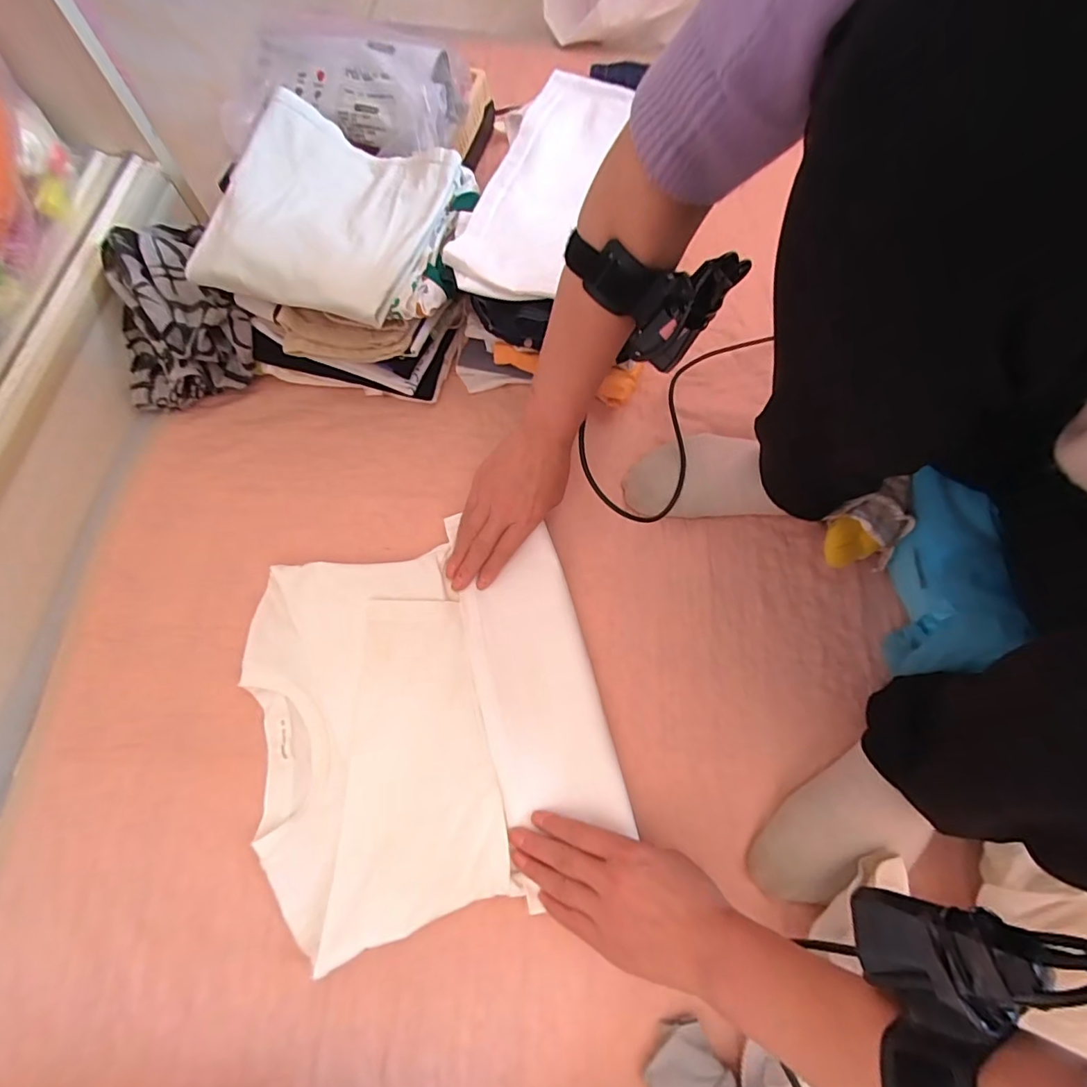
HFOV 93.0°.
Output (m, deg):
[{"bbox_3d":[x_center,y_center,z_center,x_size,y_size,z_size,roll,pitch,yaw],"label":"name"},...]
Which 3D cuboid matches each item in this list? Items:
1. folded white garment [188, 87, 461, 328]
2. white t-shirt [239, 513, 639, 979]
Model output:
[{"bbox_3d":[-0.195,-0.302,0.466,0.185,0.034,0.199,16,70,5],"label":"folded white garment"},{"bbox_3d":[-0.097,0.142,0.446,0.286,0.023,0.297,-15,72,-7],"label":"white t-shirt"}]

